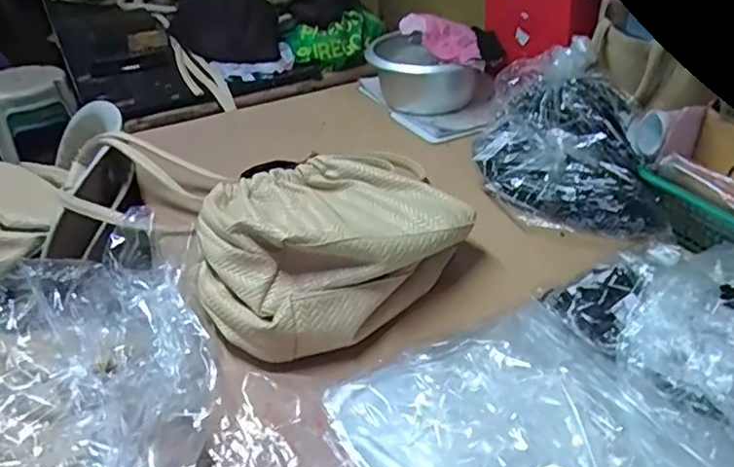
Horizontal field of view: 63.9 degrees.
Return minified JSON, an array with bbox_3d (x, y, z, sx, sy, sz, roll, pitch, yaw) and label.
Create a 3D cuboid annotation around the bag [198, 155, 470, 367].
[{"bbox_3d":[-0.060,-0.005,0.655,0.259,0.109,0.294,28,45,36],"label":"bag"}]

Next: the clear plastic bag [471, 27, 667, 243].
[{"bbox_3d":[0.248,-0.132,0.781,0.188,0.141,0.280,-1,35,1],"label":"clear plastic bag"}]

